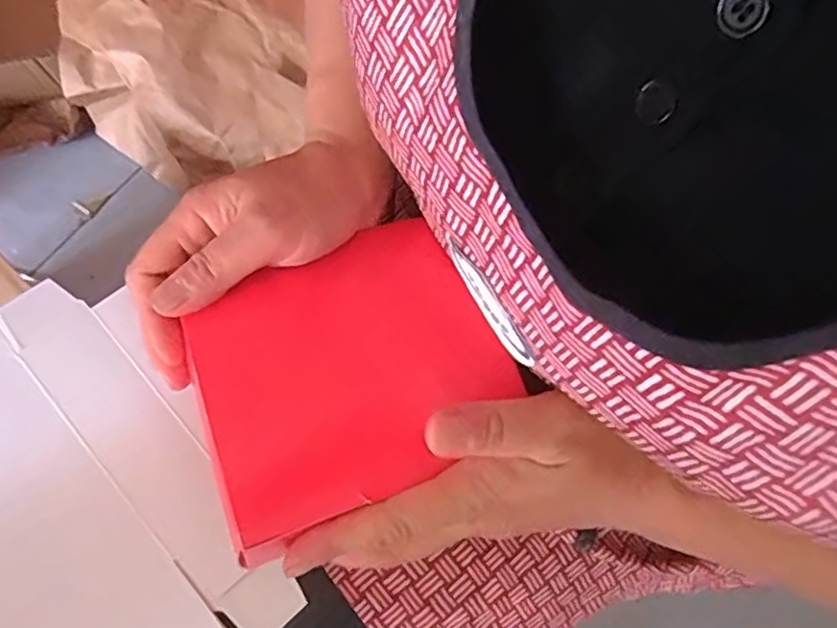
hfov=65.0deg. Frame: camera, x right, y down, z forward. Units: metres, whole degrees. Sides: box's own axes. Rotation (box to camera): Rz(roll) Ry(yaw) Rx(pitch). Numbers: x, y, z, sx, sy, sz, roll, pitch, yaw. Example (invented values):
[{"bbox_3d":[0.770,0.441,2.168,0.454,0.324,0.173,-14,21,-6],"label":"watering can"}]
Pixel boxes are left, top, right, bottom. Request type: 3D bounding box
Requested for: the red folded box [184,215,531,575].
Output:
[{"bbox_3d":[-0.034,0.027,0.307,0.139,0.011,0.113,-25,74,-10],"label":"red folded box"}]

